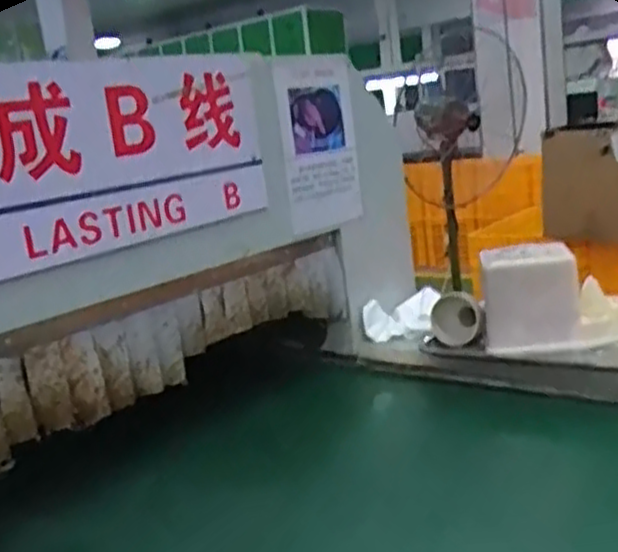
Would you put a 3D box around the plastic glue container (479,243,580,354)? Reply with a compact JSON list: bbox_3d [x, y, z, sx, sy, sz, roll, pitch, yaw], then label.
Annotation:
[{"bbox_3d":[0.356,0.038,1.236,0.145,0.160,0.100,-5,11,11],"label":"plastic glue container"}]

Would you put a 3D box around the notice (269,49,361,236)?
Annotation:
[{"bbox_3d":[0.023,-0.218,1.258,0.011,0.285,0.200,3,18,37],"label":"notice"}]

